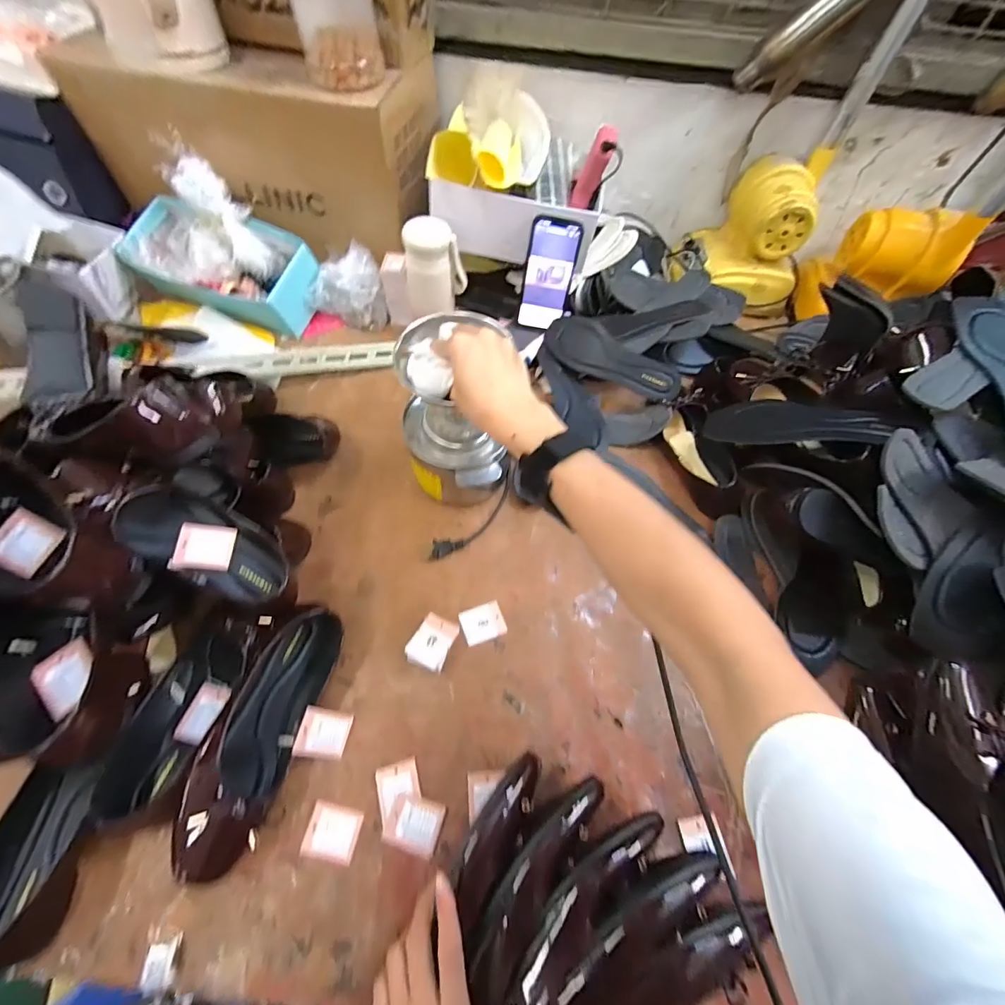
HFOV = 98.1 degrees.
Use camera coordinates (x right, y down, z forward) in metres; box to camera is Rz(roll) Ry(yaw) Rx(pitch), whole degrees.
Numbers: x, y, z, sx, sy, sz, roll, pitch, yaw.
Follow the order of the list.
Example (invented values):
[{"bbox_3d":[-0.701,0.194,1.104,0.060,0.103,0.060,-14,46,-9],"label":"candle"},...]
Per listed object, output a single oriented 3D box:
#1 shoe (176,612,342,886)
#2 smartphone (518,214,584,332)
[{"bbox_3d":[-0.236,0.225,0.435,0.073,0.063,0.240,15,61,5],"label":"shoe"},{"bbox_3d":[0.074,-0.359,0.693,0.077,0.155,0.010,10,41,-1],"label":"smartphone"}]

